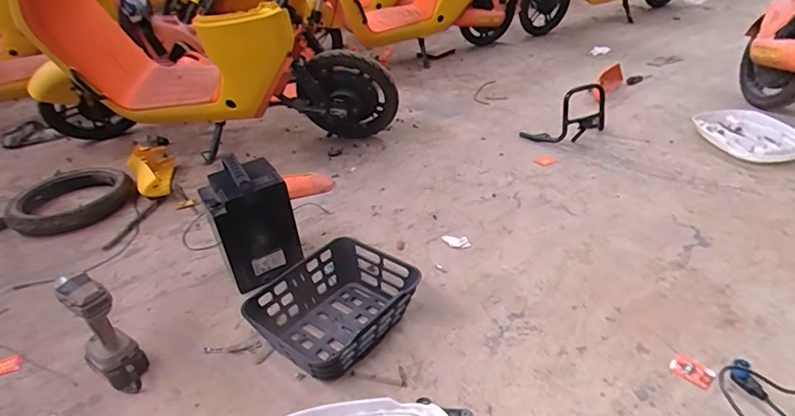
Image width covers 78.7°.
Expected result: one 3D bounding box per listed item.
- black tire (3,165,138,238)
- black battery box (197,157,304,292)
[{"bbox_3d":[-1.004,-0.035,1.491,0.329,0.065,0.329,-2,32,1],"label":"black tire"},{"bbox_3d":[-0.347,0.043,1.168,0.178,0.296,0.112,-20,36,-25],"label":"black battery box"}]

